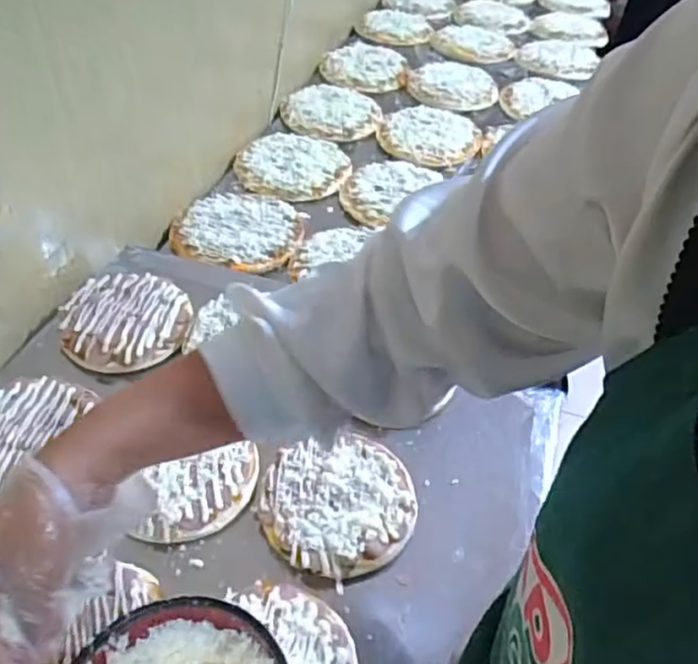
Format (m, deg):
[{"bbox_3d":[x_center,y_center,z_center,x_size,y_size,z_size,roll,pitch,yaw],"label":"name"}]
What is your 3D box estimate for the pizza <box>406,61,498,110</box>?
[{"bbox_3d":[0.241,-0.581,1.502,0.205,0.014,0.224,3,45,-3],"label":"pizza"}]

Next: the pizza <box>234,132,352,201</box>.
[{"bbox_3d":[-0.105,-0.314,1.189,0.196,0.022,0.205,3,45,-3],"label":"pizza"}]

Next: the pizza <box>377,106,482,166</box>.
[{"bbox_3d":[0.167,-0.407,1.323,0.205,0.025,0.225,3,45,-3],"label":"pizza"}]

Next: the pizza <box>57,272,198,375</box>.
[{"bbox_3d":[-0.267,-0.017,0.774,0.145,0.022,0.145,3,45,-3],"label":"pizza"}]

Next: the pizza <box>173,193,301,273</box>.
[{"bbox_3d":[-0.178,-0.168,1.045,0.200,0.017,0.210,9,45,3],"label":"pizza"}]

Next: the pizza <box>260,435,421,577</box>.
[{"bbox_3d":[-0.011,0.169,0.624,0.145,0.029,0.134,3,45,-3],"label":"pizza"}]

